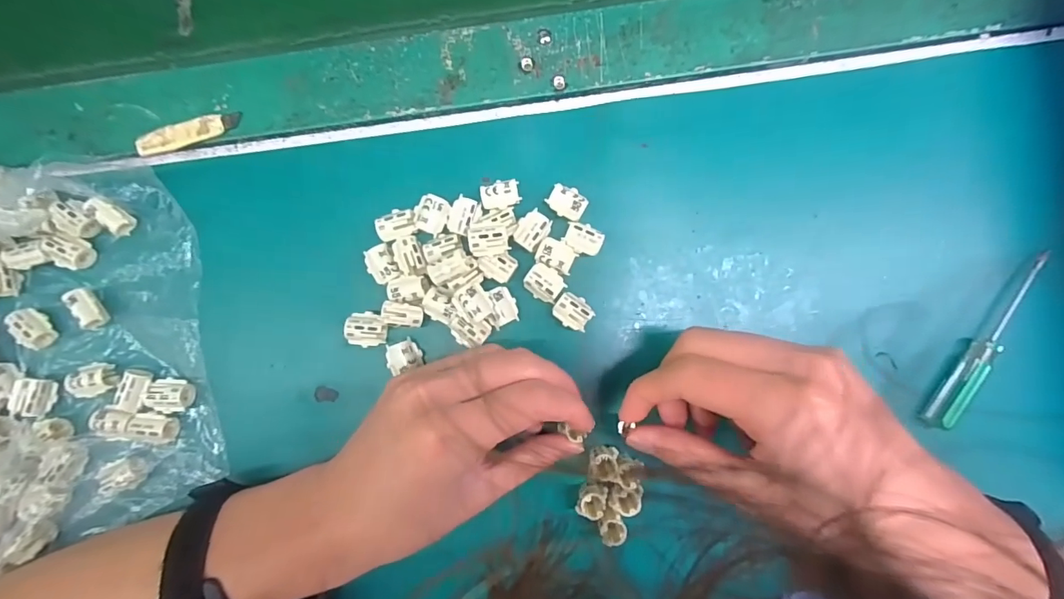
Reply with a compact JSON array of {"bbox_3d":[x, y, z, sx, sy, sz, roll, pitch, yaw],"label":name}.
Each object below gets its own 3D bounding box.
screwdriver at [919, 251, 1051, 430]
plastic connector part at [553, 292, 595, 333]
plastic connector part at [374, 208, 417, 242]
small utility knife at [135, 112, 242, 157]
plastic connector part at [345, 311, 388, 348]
[{"bbox_3d":[0.262,0.023,0.278,0.012,0.014,0.116,33,86,3],"label":"screwdriver"},{"bbox_3d":[0.024,0.007,0.281,0.022,0.010,0.018,33,85,3],"label":"plastic connector part"},{"bbox_3d":[-0.079,-0.044,0.279,0.022,0.005,0.017,-11,85,-1],"label":"plastic connector part"},{"bbox_3d":[-0.204,-0.099,0.285,0.060,0.004,0.013,-18,85,-2],"label":"small utility knife"},{"bbox_3d":[-0.096,0.018,0.280,0.022,0.009,0.020,11,85,1],"label":"plastic connector part"}]

